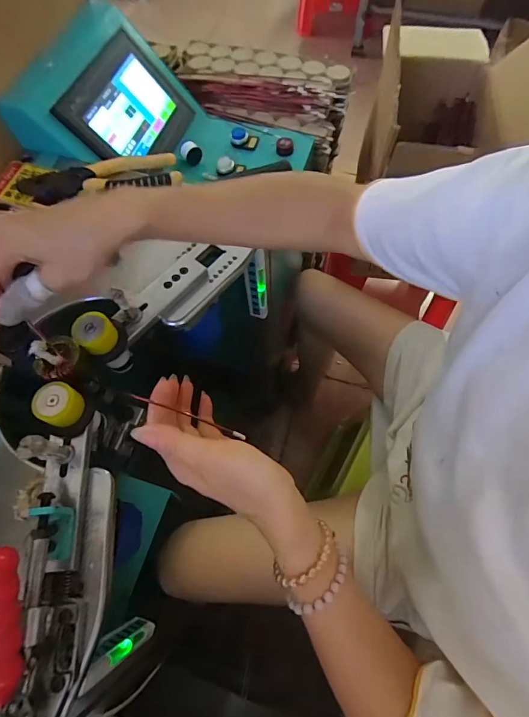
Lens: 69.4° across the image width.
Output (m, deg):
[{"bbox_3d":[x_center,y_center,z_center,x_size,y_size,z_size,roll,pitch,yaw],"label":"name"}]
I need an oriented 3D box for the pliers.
[{"bbox_3d":[-0.209,-0.230,0.484,0.200,0.014,0.052,-7,66,-1],"label":"pliers"}]

